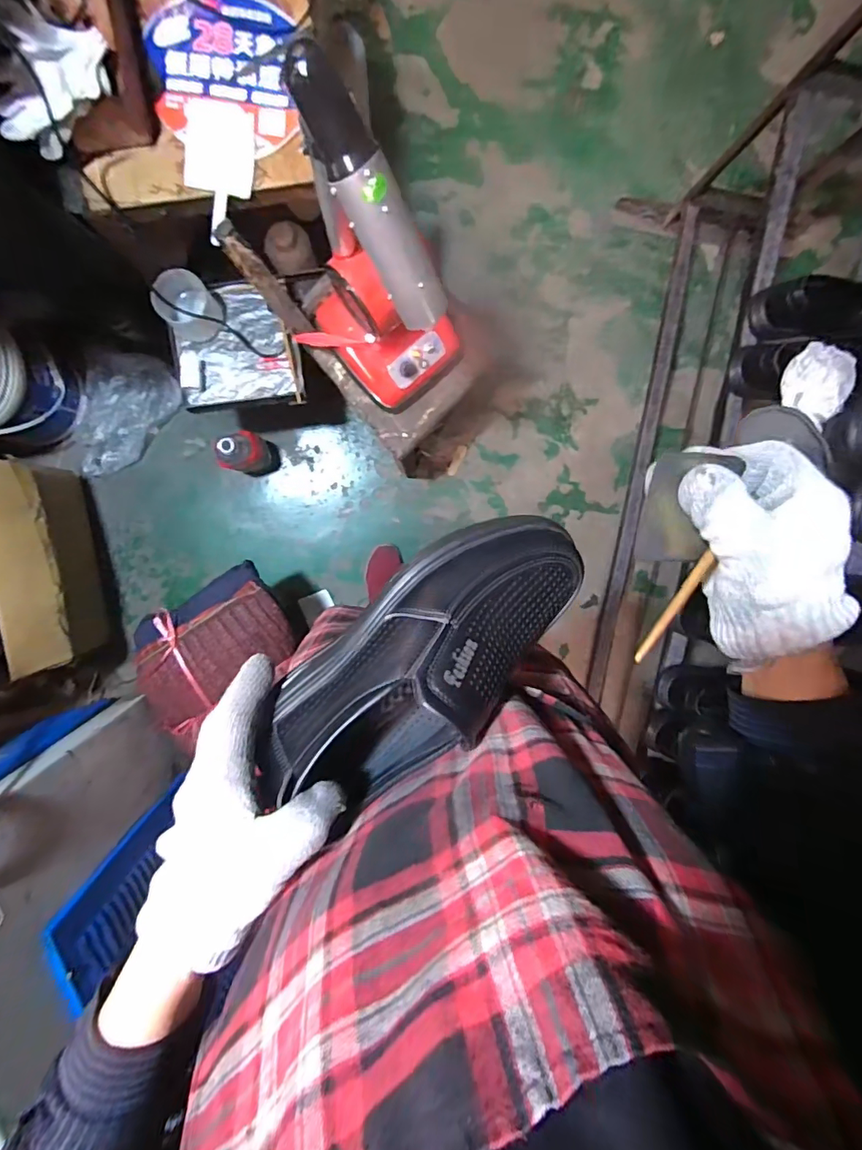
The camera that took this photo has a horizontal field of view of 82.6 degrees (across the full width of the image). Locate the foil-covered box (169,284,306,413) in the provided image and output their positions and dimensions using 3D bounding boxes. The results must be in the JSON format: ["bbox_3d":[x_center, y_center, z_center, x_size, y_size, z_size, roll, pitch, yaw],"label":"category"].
[{"bbox_3d":[-0.365,-0.439,0.939,0.236,0.058,0.225,-3,98,-3],"label":"foil-covered box"}]

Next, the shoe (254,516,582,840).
[{"bbox_3d":[0.003,0.052,0.321,0.239,0.076,0.100,-41,98,-8],"label":"shoe"}]

